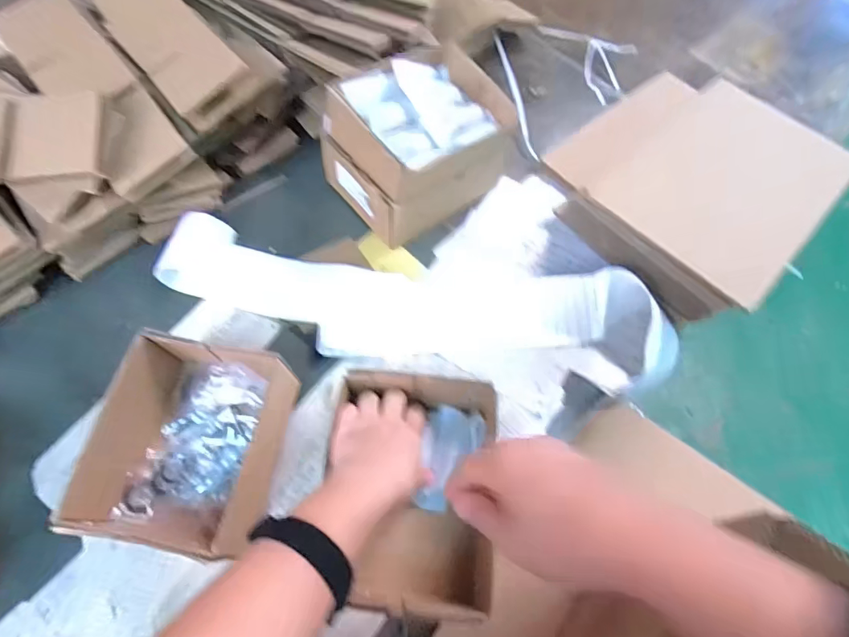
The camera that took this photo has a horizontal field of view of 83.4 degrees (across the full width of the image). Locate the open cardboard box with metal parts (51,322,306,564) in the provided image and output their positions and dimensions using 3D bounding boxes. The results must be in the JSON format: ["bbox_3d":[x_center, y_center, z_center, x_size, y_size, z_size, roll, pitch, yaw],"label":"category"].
[{"bbox_3d":[-0.228,0.122,0.474,0.149,0.098,0.176,9,64,2],"label":"open cardboard box with metal parts"}]

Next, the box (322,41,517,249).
[{"bbox_3d":[-0.007,-0.219,0.614,0.202,0.164,0.146,-34,70,-17],"label":"box"}]

